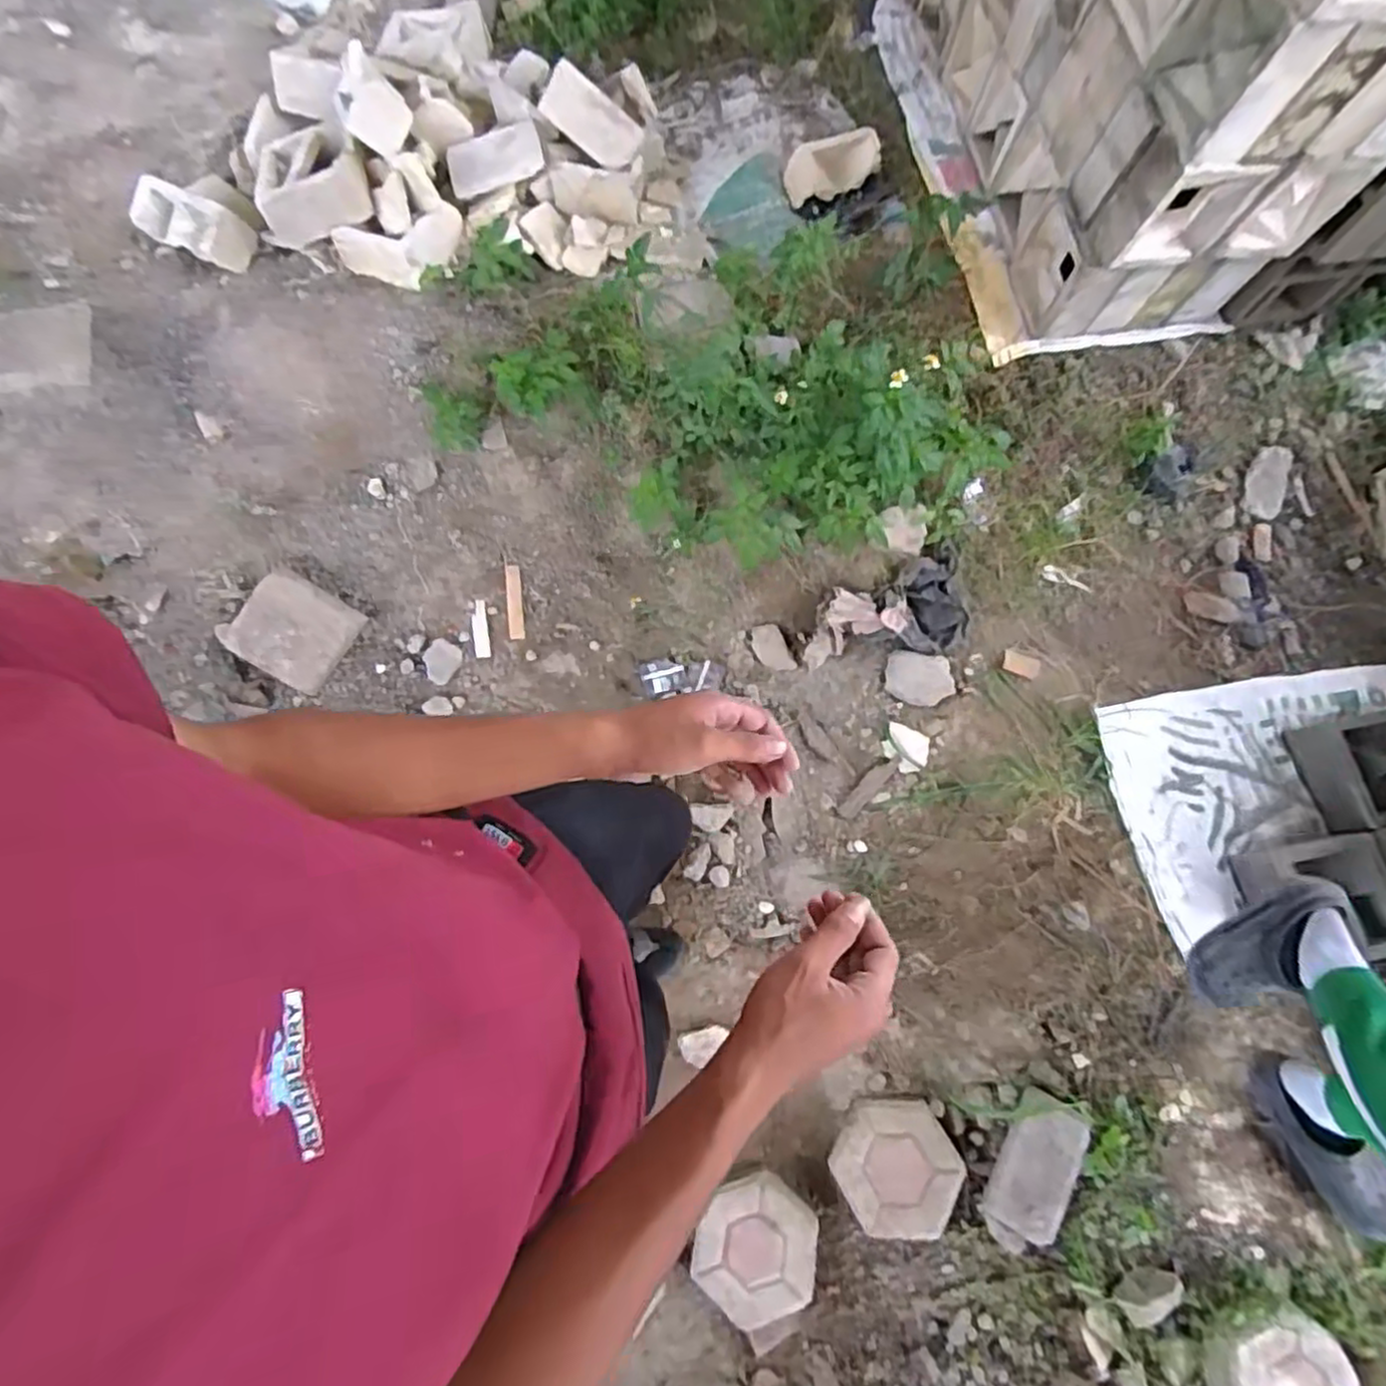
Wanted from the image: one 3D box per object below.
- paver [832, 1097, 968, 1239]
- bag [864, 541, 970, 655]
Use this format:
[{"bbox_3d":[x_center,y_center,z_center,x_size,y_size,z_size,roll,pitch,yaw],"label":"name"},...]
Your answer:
[{"bbox_3d":[0.347,0.811,1.219,0.206,0.040,0.193,-13,64,6],"label":"paver"},{"bbox_3d":[0.461,-0.186,1.444,0.193,0.060,0.213,-8,73,-2],"label":"bag"}]

